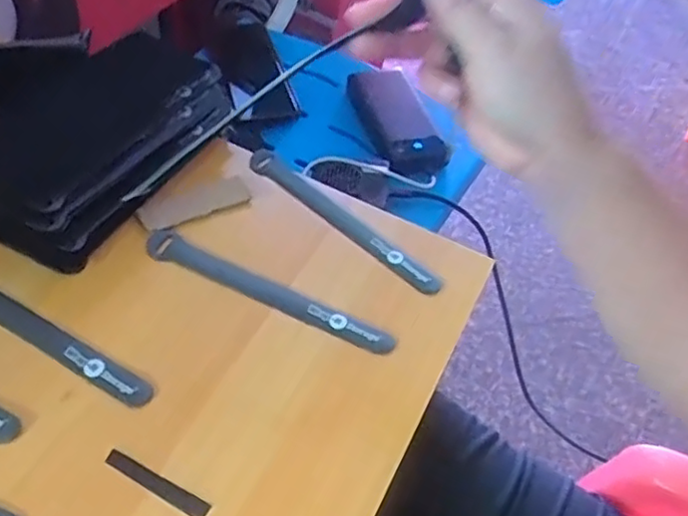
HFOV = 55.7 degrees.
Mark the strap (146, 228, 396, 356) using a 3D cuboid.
[{"bbox_3d":[-0.055,0.023,0.474,0.195,0.010,0.024,21,64,12],"label":"strap"}]

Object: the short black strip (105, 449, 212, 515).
[{"bbox_3d":[-0.110,0.133,0.383,0.069,0.004,0.010,25,52,14],"label":"short black strip"}]

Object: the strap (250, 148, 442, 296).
[{"bbox_3d":[-0.005,-0.034,0.527,0.201,0.007,0.021,38,57,23],"label":"strap"}]

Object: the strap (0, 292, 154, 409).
[{"bbox_3d":[-0.214,0.046,0.440,0.201,0.006,0.024,28,53,16],"label":"strap"}]

